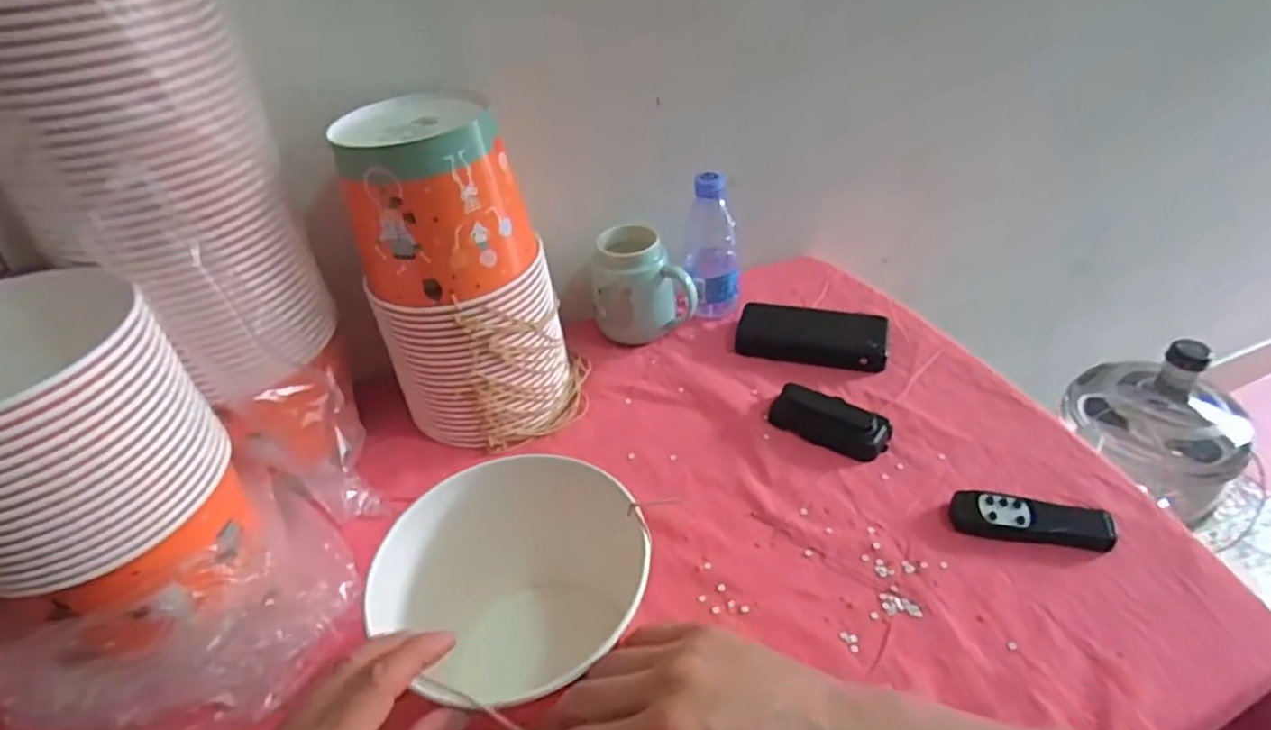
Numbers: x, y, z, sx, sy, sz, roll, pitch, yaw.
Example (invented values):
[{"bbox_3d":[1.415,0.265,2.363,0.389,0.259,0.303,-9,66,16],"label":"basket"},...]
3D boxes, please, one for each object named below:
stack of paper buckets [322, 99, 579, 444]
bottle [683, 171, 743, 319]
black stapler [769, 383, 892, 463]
[{"bbox_3d":[-0.149,-0.073,0.614,0.135,0.286,0.140,18,45,26],"label":"stack of paper buckets"},{"bbox_3d":[0.085,-0.129,0.757,0.063,0.161,0.070,-1,40,5],"label":"bottle"},{"bbox_3d":[0.179,0.052,0.631,0.102,0.019,0.051,23,47,30],"label":"black stapler"}]

